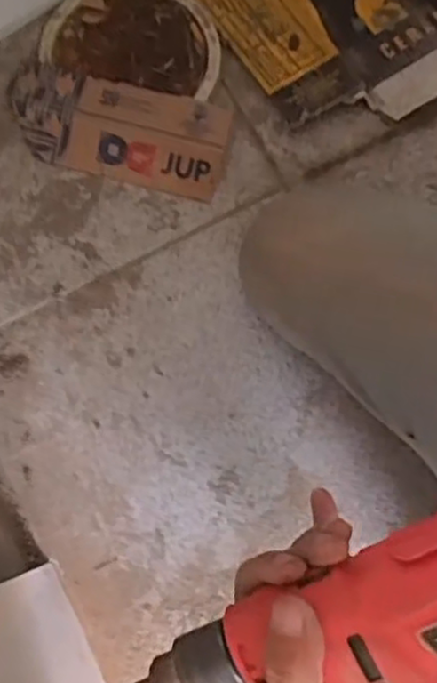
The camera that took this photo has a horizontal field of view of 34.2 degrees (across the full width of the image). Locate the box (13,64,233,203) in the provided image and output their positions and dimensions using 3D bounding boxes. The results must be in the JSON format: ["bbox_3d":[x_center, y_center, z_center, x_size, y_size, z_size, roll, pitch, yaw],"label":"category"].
[{"bbox_3d":[-0.108,-0.233,0.778,0.232,0.026,0.104,15,79,4],"label":"box"}]

